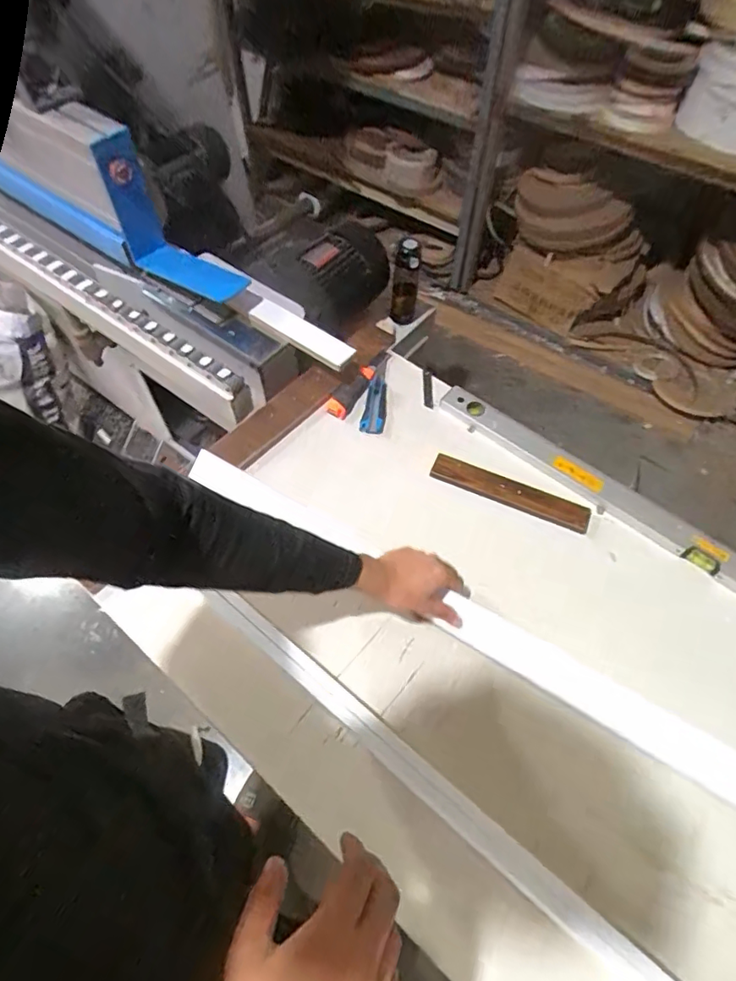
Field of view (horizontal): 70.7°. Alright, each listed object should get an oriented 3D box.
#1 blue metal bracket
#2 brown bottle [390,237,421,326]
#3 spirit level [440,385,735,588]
[{"bbox_3d":[-0.346,-0.471,0.942,0.232,0.243,0.076,25,61,14],"label":"blue metal bracket"},{"bbox_3d":[0.101,-0.548,1.380,0.073,0.216,0.061,2,58,1],"label":"brown bottle"},{"bbox_3d":[0.513,0.094,0.797,0.961,0.023,0.068,36,64,20],"label":"spirit level"}]

